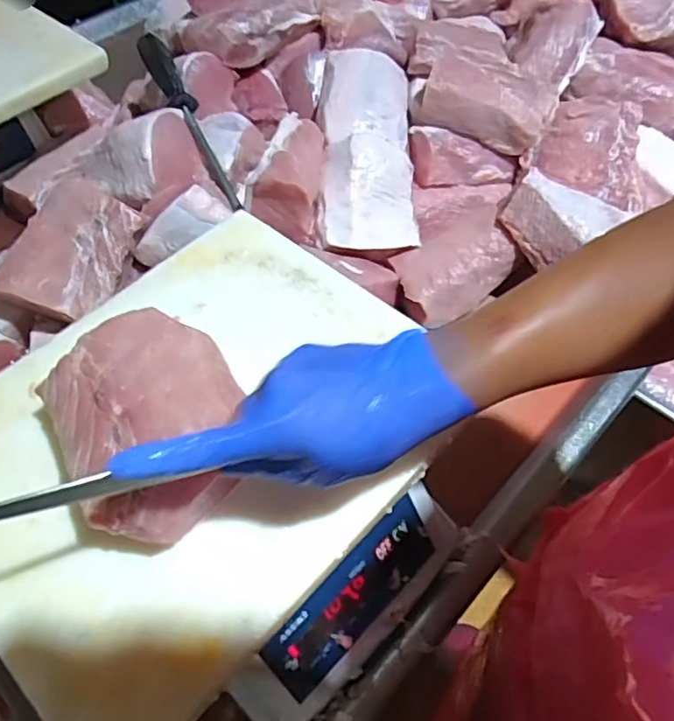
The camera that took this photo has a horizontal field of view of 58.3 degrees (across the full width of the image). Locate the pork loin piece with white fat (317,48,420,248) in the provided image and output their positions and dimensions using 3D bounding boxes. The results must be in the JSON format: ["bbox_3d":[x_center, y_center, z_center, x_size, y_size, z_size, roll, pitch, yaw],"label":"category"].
[{"bbox_3d":[0.043,-0.274,0.770,0.127,0.070,0.315,11,64,-15],"label":"pork loin piece with white fat"}]

